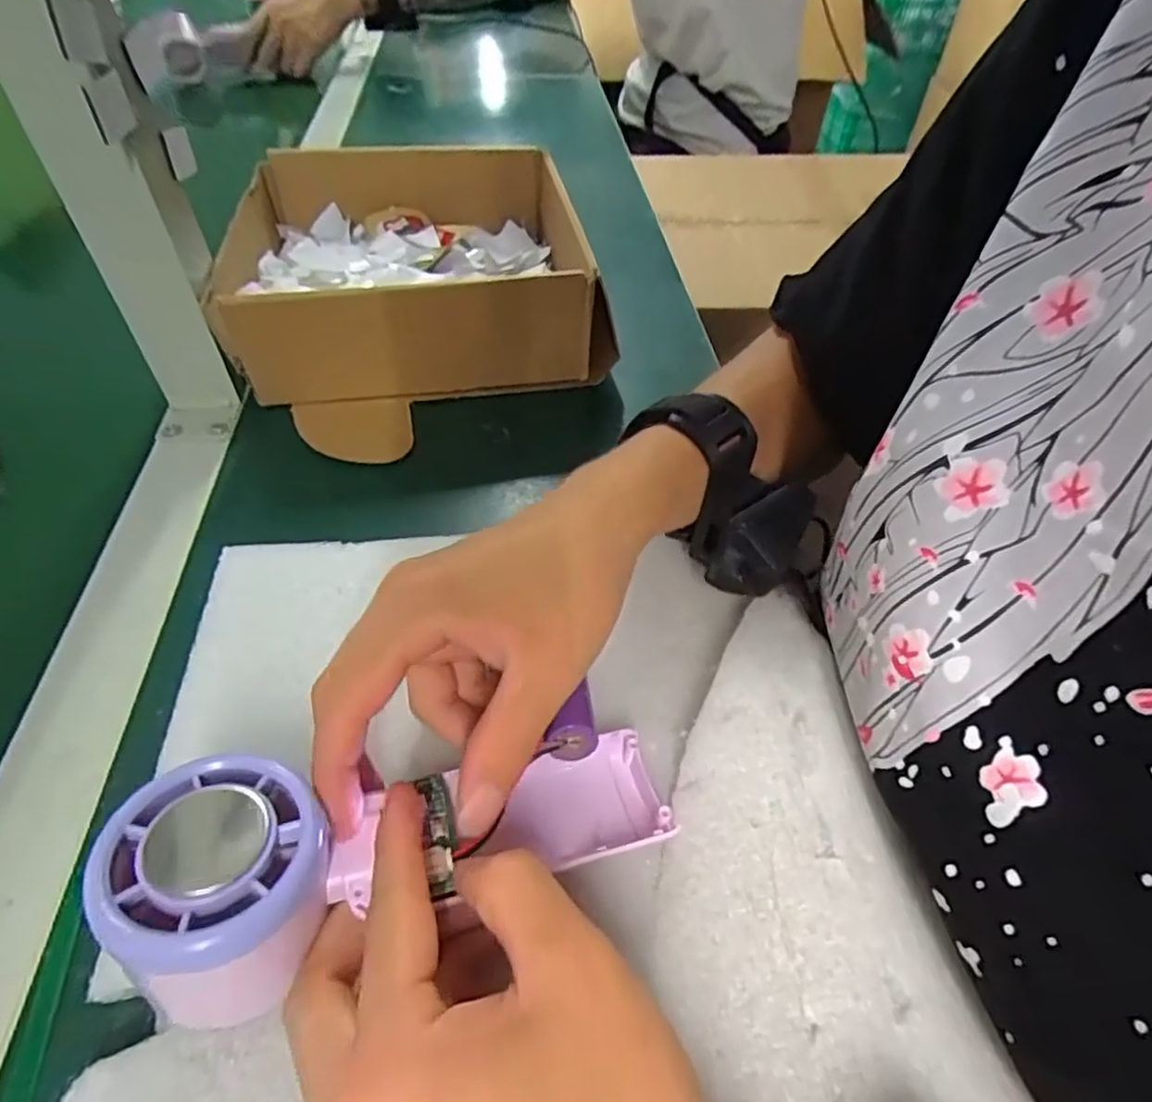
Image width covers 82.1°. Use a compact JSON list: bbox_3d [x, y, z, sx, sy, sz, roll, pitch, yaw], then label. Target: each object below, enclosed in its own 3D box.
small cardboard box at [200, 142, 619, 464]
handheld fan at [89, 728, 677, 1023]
[{"bbox_3d":[-0.113,-0.206,0.446,0.217,0.065,0.242,-12,51,-9],"label":"small cardboard box"},{"bbox_3d":[-0.048,0.093,0.207,0.166,0.037,0.064,2,46,-29],"label":"handheld fan"}]

